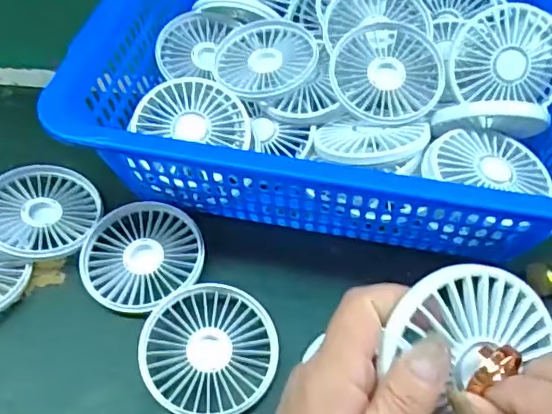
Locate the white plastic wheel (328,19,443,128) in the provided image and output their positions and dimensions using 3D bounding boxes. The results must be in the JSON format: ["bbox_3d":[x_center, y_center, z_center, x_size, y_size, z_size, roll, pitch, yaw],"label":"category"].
[{"bbox_3d":[0.087,-0.106,0.448,0.086,0.020,0.086,-1,74,5],"label":"white plastic wheel"}]

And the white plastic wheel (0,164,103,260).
[{"bbox_3d":[-0.183,0.000,0.442,0.085,0.007,0.089,9,50,-11],"label":"white plastic wheel"}]

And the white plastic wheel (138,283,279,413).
[{"bbox_3d":[-0.044,0.092,0.375,0.088,0.011,0.086,0,56,1],"label":"white plastic wheel"}]

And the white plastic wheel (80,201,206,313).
[{"bbox_3d":[-0.101,0.034,0.424,0.086,0.009,0.087,0,56,1],"label":"white plastic wheel"}]

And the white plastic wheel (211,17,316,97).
[{"bbox_3d":[-0.009,-0.130,0.479,0.085,0.017,0.085,-1,51,2],"label":"white plastic wheel"}]

